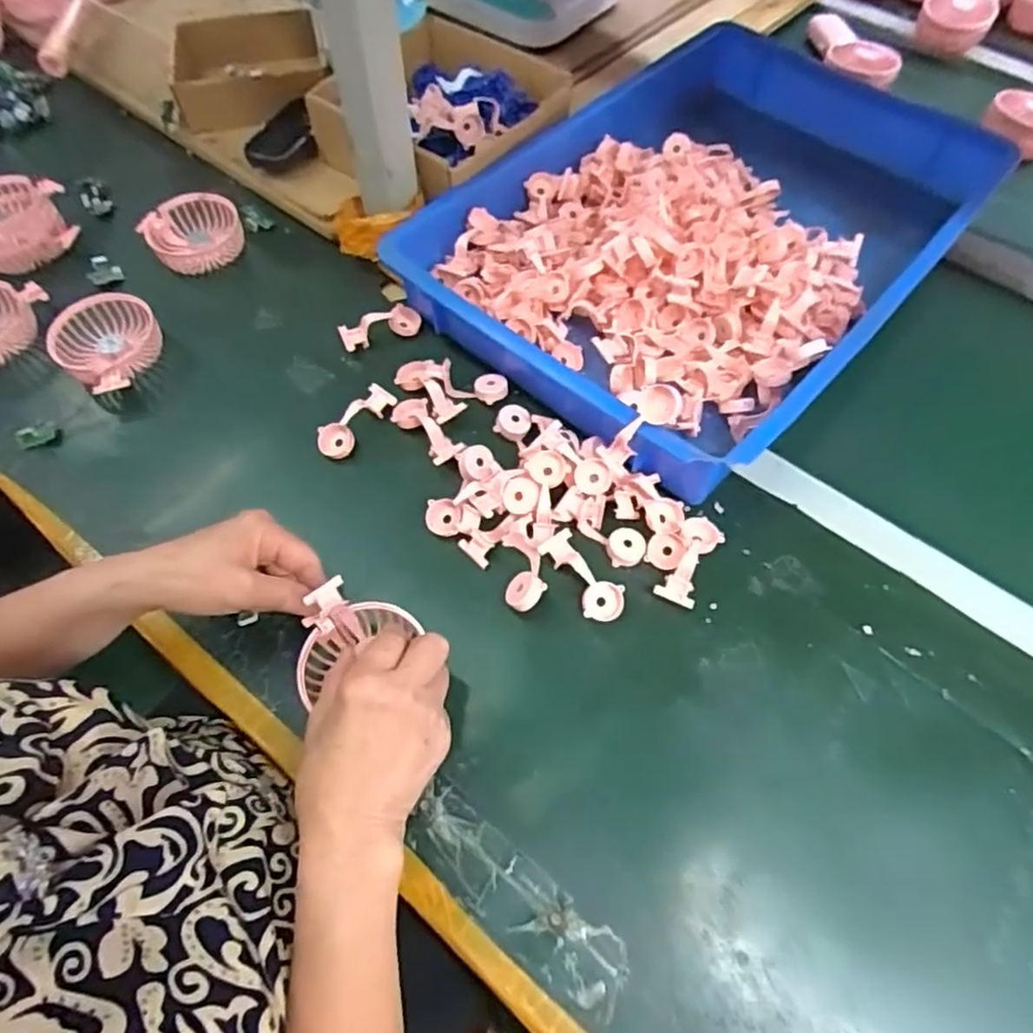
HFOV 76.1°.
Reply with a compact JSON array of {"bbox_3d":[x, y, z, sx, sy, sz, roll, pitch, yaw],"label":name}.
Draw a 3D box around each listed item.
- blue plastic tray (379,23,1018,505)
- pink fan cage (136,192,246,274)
[{"bbox_3d":[0.196,-0.287,0.652,0.375,0.091,0.560,40,69,20],"label":"blue plastic tray"},{"bbox_3d":[-0.329,-0.289,0.675,0.091,0.032,0.088,0,61,1],"label":"pink fan cage"}]

